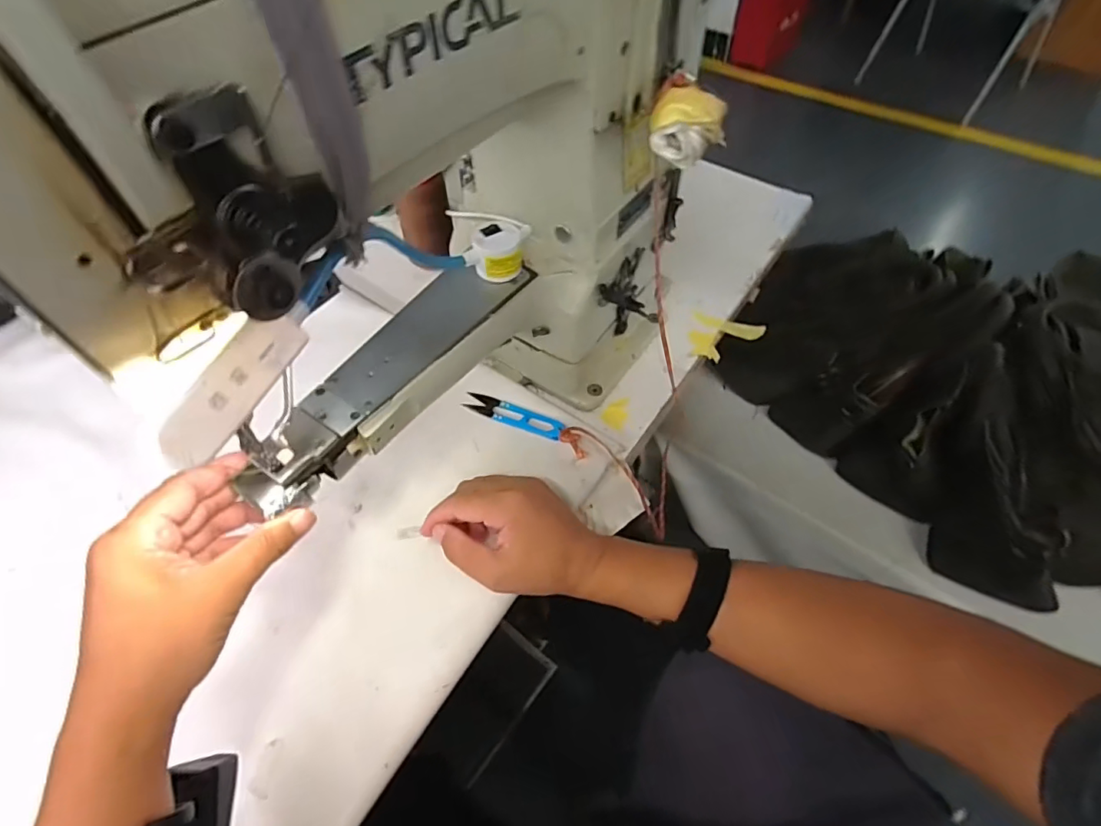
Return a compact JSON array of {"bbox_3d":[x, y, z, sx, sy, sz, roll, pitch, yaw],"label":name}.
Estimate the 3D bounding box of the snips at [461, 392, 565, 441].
[{"bbox_3d":[-0.033,0.002,0.502,0.097,0.009,0.030,17,58,13],"label":"snips"}]

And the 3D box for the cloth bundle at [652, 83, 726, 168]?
[{"bbox_3d":[0.085,-0.178,0.324,0.042,0.025,0.052,14,57,11],"label":"cloth bundle"}]

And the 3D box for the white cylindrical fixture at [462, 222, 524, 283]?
[{"bbox_3d":[-0.043,-0.122,0.406,0.042,0.030,0.034,-6,56,-2],"label":"white cylindrical fixture"}]

